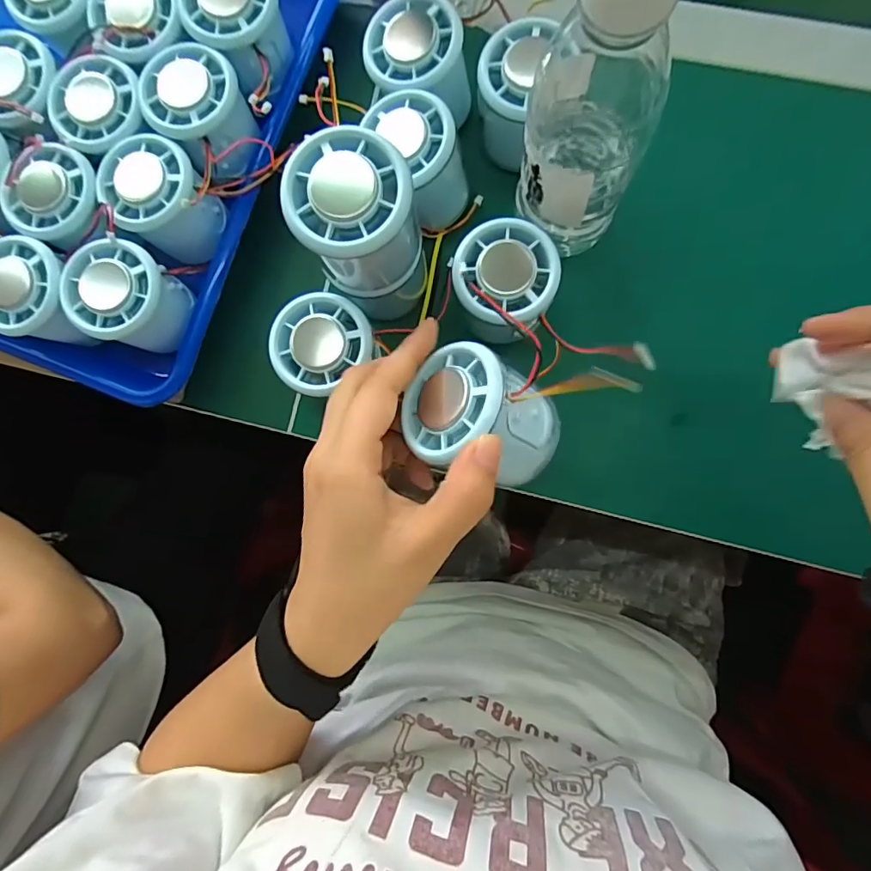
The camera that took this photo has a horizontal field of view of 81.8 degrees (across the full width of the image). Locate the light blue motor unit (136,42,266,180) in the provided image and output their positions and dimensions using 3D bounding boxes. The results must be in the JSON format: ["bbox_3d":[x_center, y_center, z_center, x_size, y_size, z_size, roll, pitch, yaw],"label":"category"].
[{"bbox_3d":[-0.138,-0.192,0.303,0.055,0.042,0.063,-38,84,0],"label":"light blue motor unit"}]

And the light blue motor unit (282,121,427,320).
[{"bbox_3d":[-0.035,-0.102,0.244,0.053,0.064,0.060,-10,85,3],"label":"light blue motor unit"}]

